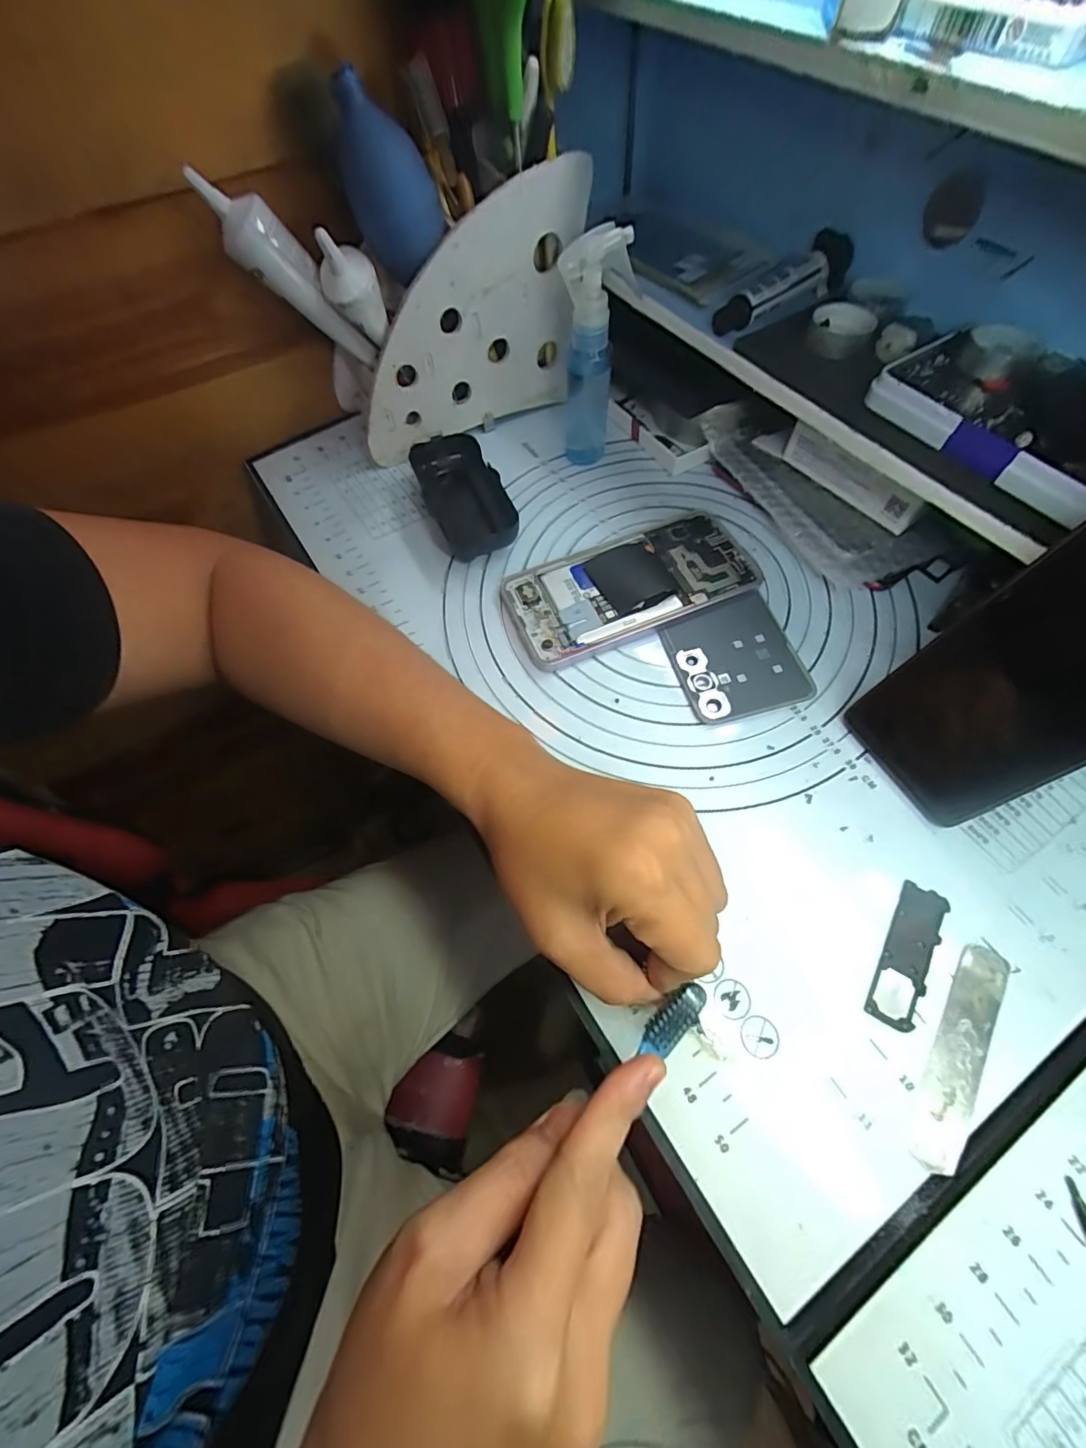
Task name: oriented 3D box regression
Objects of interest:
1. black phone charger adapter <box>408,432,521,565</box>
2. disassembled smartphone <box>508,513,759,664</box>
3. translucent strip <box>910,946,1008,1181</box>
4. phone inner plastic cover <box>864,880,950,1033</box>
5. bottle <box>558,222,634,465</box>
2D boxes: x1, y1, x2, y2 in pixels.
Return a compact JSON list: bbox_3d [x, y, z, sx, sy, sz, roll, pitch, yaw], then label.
[{"bbox_3d":[-0.056,-0.163,0.374,0.052,0.026,0.101,-21,65,-8],"label":"black phone charger adapter"},{"bbox_3d":[0.058,-0.092,0.342,0.158,0.010,0.073,-22,65,-8],"label":"disassembled smartphone"},{"bbox_3d":[0.184,0.144,0.228,0.020,0.004,0.096,29,69,16],"label":"translucent strip"},{"bbox_3d":[0.173,0.108,0.245,0.021,0.004,0.067,28,68,15],"label":"phone inner plastic cover"},{"bbox_3d":[0.033,-0.253,0.357,0.036,0.137,0.042,6,64,5],"label":"bottle"}]

